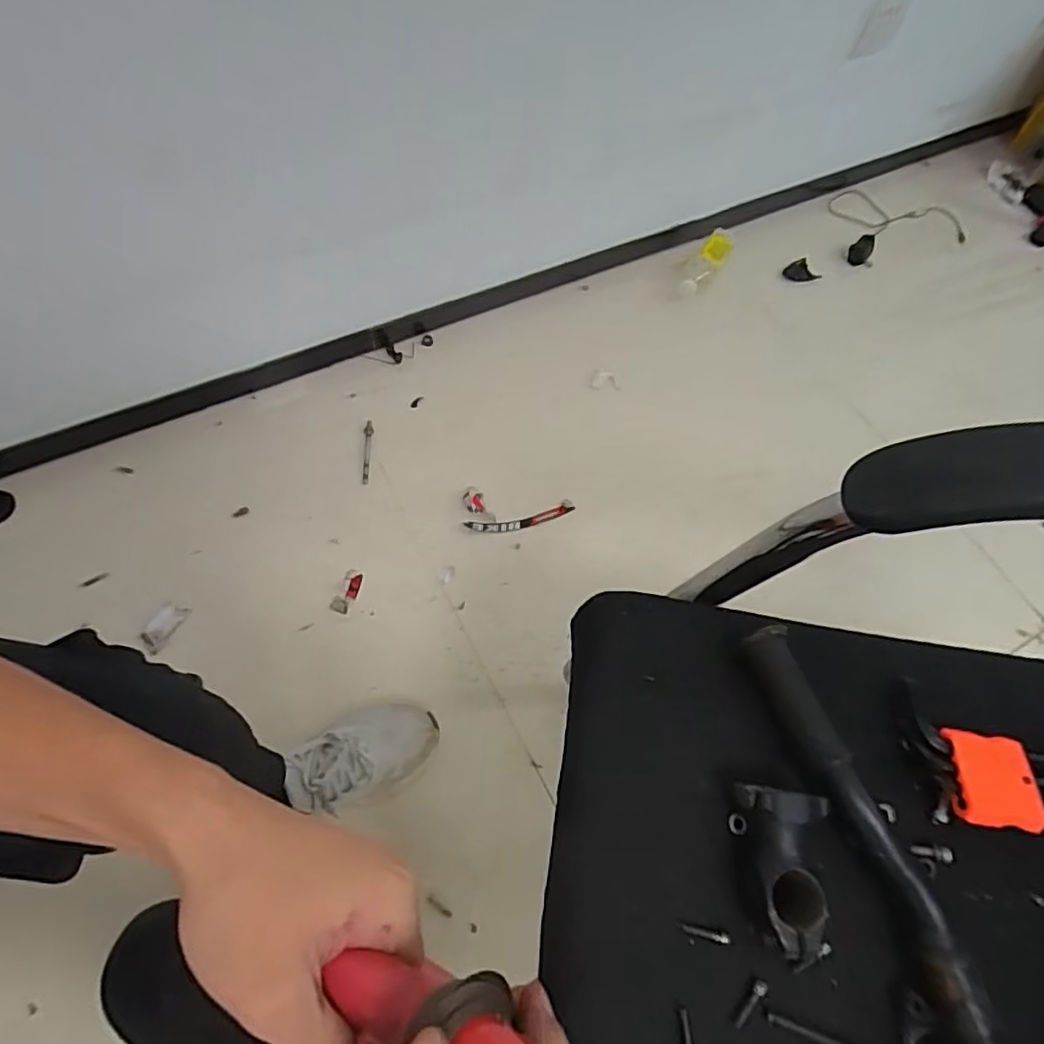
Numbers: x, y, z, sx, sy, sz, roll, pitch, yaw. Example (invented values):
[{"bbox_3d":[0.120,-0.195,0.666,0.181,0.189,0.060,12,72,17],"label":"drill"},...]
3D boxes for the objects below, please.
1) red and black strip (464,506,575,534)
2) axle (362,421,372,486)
[{"bbox_3d":[-0.001,-0.001,0.960,0.166,0.006,0.026,-9,66,-9],"label":"red and black strip"},{"bbox_3d":[-0.246,-0.110,0.997,0.012,0.019,0.120,0,64,-5],"label":"axle"}]

